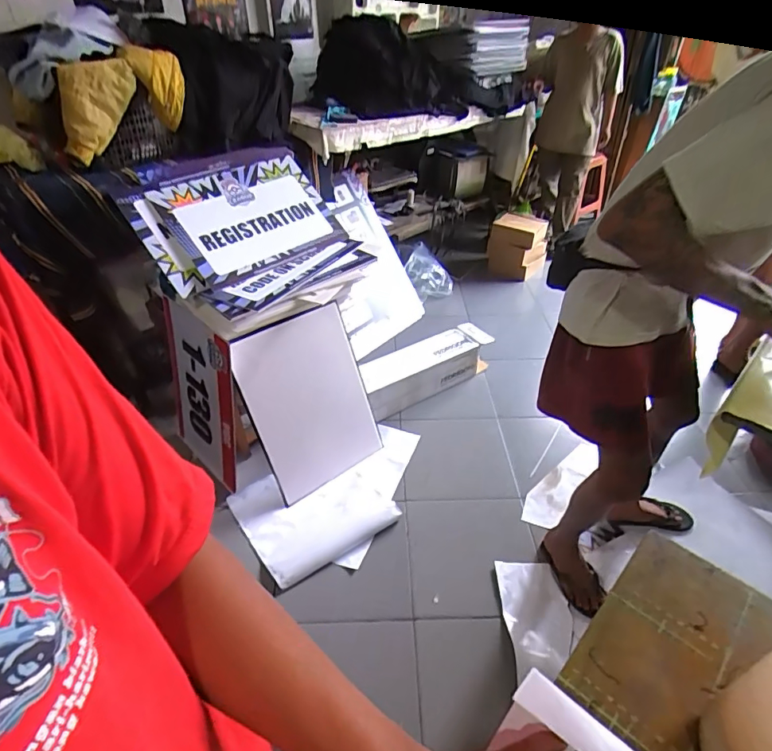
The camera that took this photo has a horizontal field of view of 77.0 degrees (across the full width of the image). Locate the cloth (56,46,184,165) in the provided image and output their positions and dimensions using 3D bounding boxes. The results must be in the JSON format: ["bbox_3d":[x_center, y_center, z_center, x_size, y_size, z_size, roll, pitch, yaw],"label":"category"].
[{"bbox_3d":[-0.824,-0.861,1.522,0.149,0.248,0.402,28,47,34],"label":"cloth"}]

